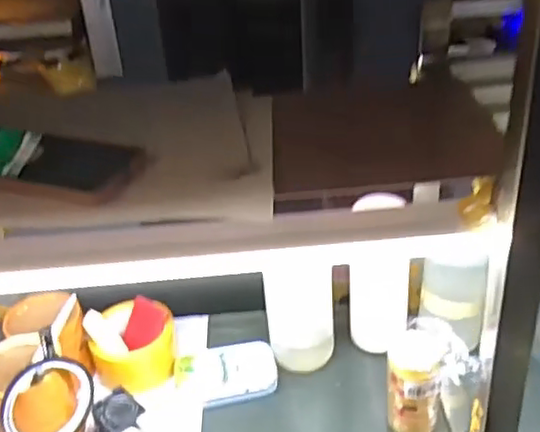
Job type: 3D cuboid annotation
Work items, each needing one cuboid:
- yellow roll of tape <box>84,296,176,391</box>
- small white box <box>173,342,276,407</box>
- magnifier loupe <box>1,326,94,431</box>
[{"bbox_3d":[-0.152,0.145,0.720,0.091,0.068,0.100,-14,34,-13],"label":"yellow roll of tape"},{"bbox_3d":[-0.046,0.175,0.703,0.109,0.023,0.068,-12,33,-10],"label":"small white box"},{"bbox_3d":[-0.213,0.169,0.606,0.032,0.101,0.084,22,41,36],"label":"magnifier loupe"}]

